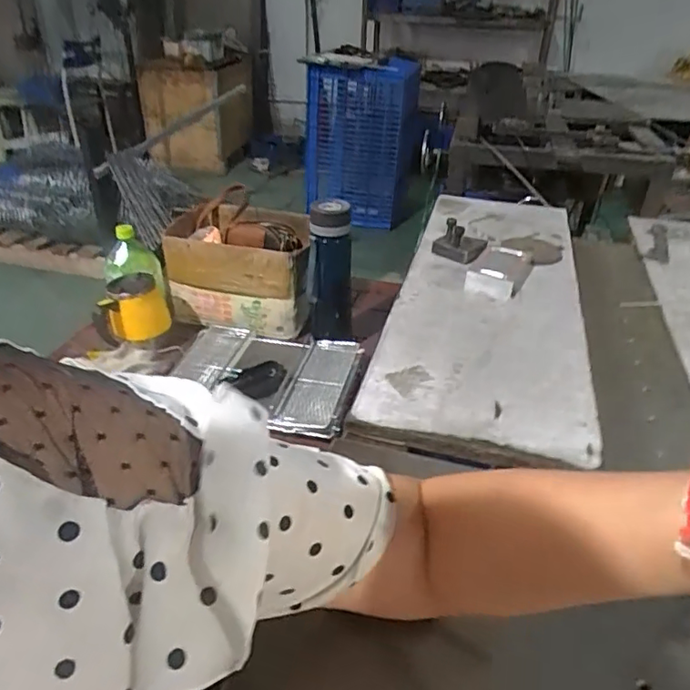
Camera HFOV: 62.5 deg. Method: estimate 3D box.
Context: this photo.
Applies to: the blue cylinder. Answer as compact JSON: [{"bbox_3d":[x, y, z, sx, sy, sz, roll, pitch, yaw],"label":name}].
[{"bbox_3d":[-0.025,-0.121,1.015,0.083,0.254,0.061,1,33,-1],"label":"blue cylinder"}]

